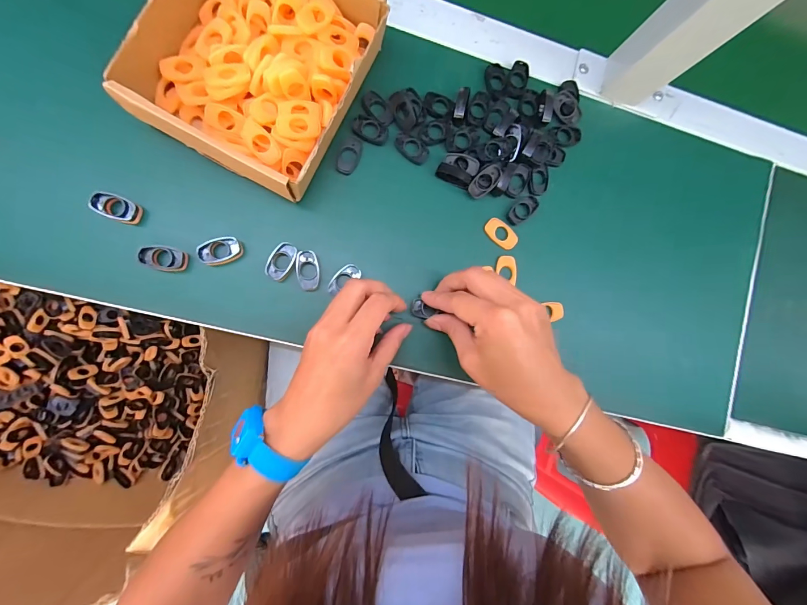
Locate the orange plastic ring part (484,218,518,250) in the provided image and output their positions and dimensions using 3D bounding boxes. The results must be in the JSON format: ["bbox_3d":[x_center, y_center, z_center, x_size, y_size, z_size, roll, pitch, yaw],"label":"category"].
[{"bbox_3d":[0.091,-0.064,0.335,0.034,0.004,0.019,37,85,-7],"label":"orange plastic ring part"}]

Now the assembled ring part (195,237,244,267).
[{"bbox_3d":[-0.151,-0.042,0.298,0.033,0.011,0.020,-18,93,-8],"label":"assembled ring part"}]

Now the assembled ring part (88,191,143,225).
[{"bbox_3d":[-0.225,-0.074,0.283,0.032,0.010,0.018,22,87,-8],"label":"assembled ring part"}]

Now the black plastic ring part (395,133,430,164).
[{"bbox_3d":[0.008,-0.138,0.323,0.032,0.004,0.019,40,84,-7],"label":"black plastic ring part"}]

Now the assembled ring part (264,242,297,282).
[{"bbox_3d":[-0.102,-0.034,0.306,0.020,0.011,0.032,28,86,-8],"label":"assembled ring part"}]

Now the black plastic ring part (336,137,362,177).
[{"bbox_3d":[-0.047,-0.127,0.315,0.019,0.004,0.031,19,87,-8],"label":"black plastic ring part"}]

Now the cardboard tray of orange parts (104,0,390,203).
[{"bbox_3d":[-0.111,-0.187,0.283,0.151,0.052,0.173,24,86,-8],"label":"cardboard tray of orange parts"}]

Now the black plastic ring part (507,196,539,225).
[{"bbox_3d":[0.111,-0.087,0.336,0.035,0.004,0.018,-40,95,-7],"label":"black plastic ring part"}]

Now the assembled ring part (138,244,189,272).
[{"bbox_3d":[-0.191,-0.035,0.290,0.033,0.006,0.019,9,89,-9],"label":"assembled ring part"}]

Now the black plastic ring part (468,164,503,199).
[{"bbox_3d":[0.074,-0.109,0.328,0.034,0.011,0.018,-43,96,-6],"label":"black plastic ring part"}]

